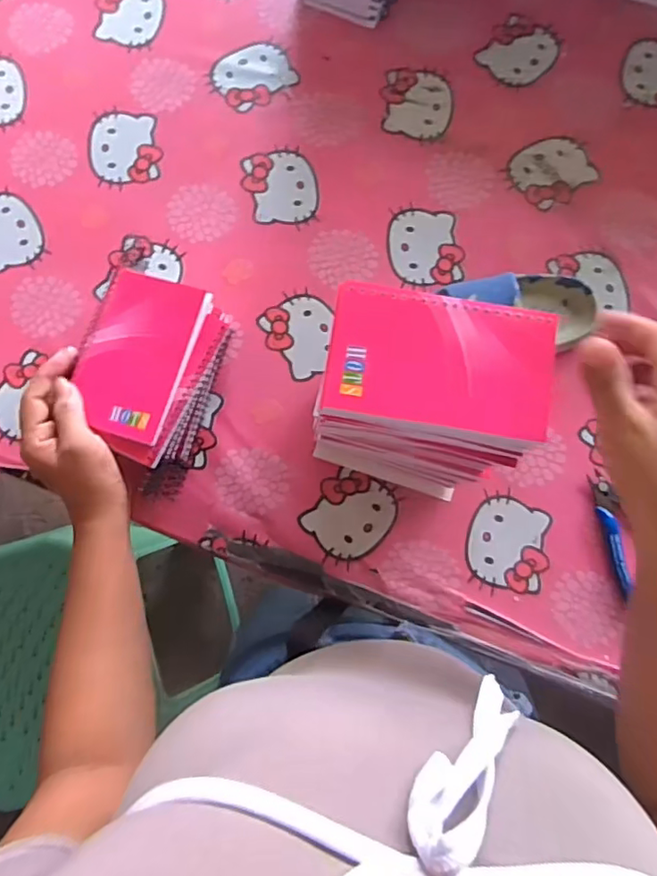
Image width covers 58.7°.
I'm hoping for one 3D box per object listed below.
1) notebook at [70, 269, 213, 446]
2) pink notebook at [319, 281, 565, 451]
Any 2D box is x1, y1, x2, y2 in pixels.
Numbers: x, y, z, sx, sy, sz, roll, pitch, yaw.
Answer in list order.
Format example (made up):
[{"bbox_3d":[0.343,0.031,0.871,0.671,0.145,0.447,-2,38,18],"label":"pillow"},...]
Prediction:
[{"bbox_3d":[-0.154,-0.068,0.465,0.083,0.009,0.129,19,79,4],"label":"notebook"},{"bbox_3d":[0.067,-0.044,0.351,0.130,0.014,0.082,9,79,2],"label":"pink notebook"}]

